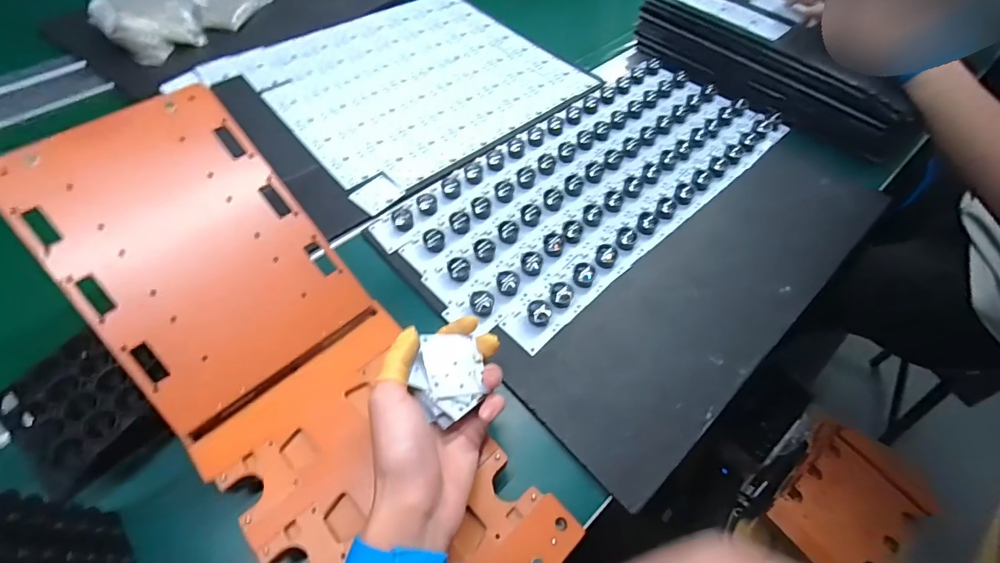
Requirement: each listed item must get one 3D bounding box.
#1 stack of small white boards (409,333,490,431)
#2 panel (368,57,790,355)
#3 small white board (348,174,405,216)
[{"bbox_3d":[-0.037,0.069,0.309,0.044,0.020,0.057,13,51,-20],"label":"stack of small white boards"},{"bbox_3d":[0.111,-0.124,0.513,0.470,0.022,0.216,-37,66,-22],"label":"panel"},{"bbox_3d":[-0.137,-0.098,0.497,0.046,0.004,0.049,37,64,19],"label":"small white board"}]

